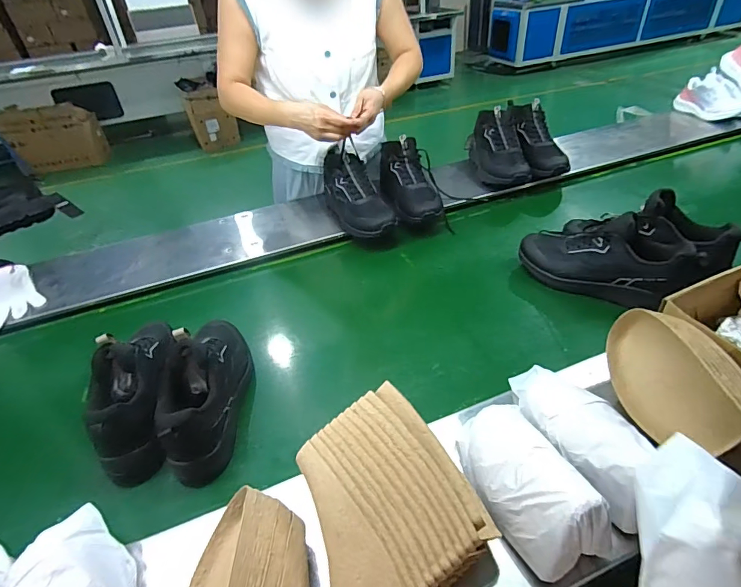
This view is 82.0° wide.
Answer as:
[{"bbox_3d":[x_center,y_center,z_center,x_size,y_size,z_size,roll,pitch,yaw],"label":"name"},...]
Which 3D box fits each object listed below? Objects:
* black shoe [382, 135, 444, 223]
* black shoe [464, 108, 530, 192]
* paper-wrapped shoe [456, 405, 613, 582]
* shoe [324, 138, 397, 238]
[{"bbox_3d":[0.104,-0.284,1.068,0.120,0.165,0.253,-9,38,-4],"label":"black shoe"},{"bbox_3d":[0.356,-0.414,1.197,0.121,0.148,0.283,-6,38,0],"label":"black shoe"},{"bbox_3d":[0.176,0.209,0.504,0.100,0.086,0.207,-14,26,-10],"label":"paper-wrapped shoe"},{"bbox_3d":[-0.047,-0.267,1.049,0.116,0.166,0.284,-15,39,-12],"label":"shoe"}]

